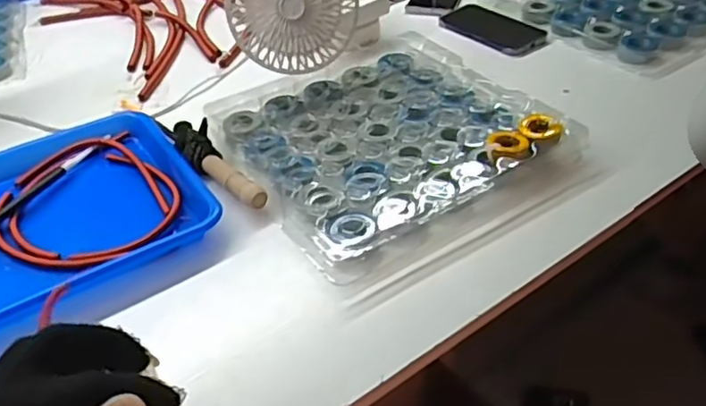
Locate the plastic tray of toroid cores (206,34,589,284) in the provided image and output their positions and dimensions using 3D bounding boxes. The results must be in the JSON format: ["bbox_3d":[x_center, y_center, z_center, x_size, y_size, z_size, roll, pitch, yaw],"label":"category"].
[{"bbox_3d":[0.032,-0.076,0.670,0.300,0.039,0.320,-25,44,-22],"label":"plastic tray of toroid cores"}]

